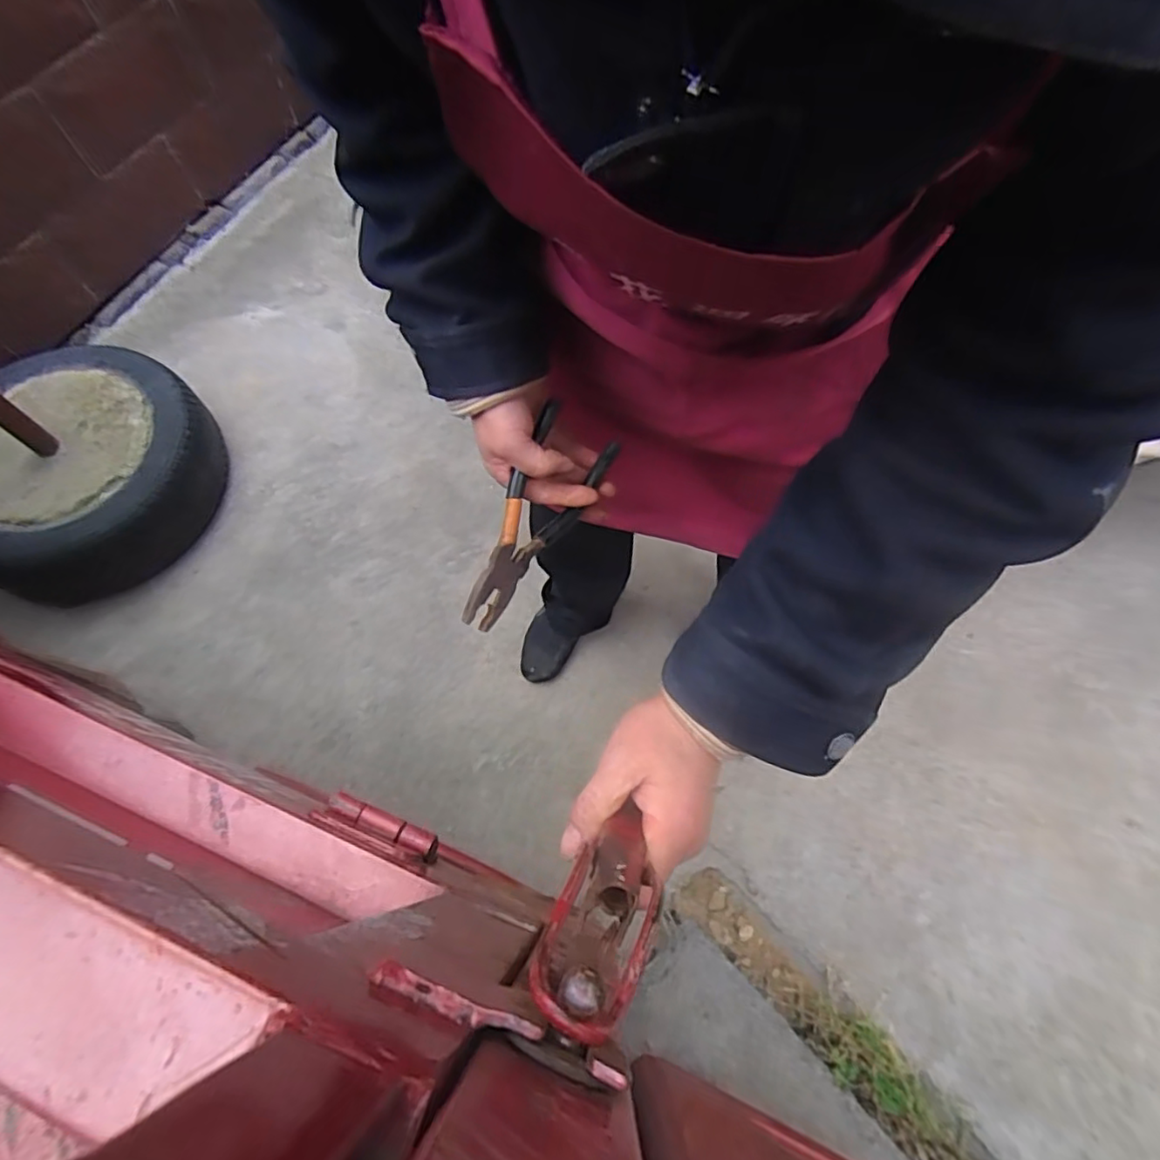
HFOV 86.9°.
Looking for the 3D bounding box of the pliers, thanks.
[{"bbox_3d":[-0.046,-0.051,0.511,0.019,0.077,0.192,20,79,55],"label":"pliers"}]

